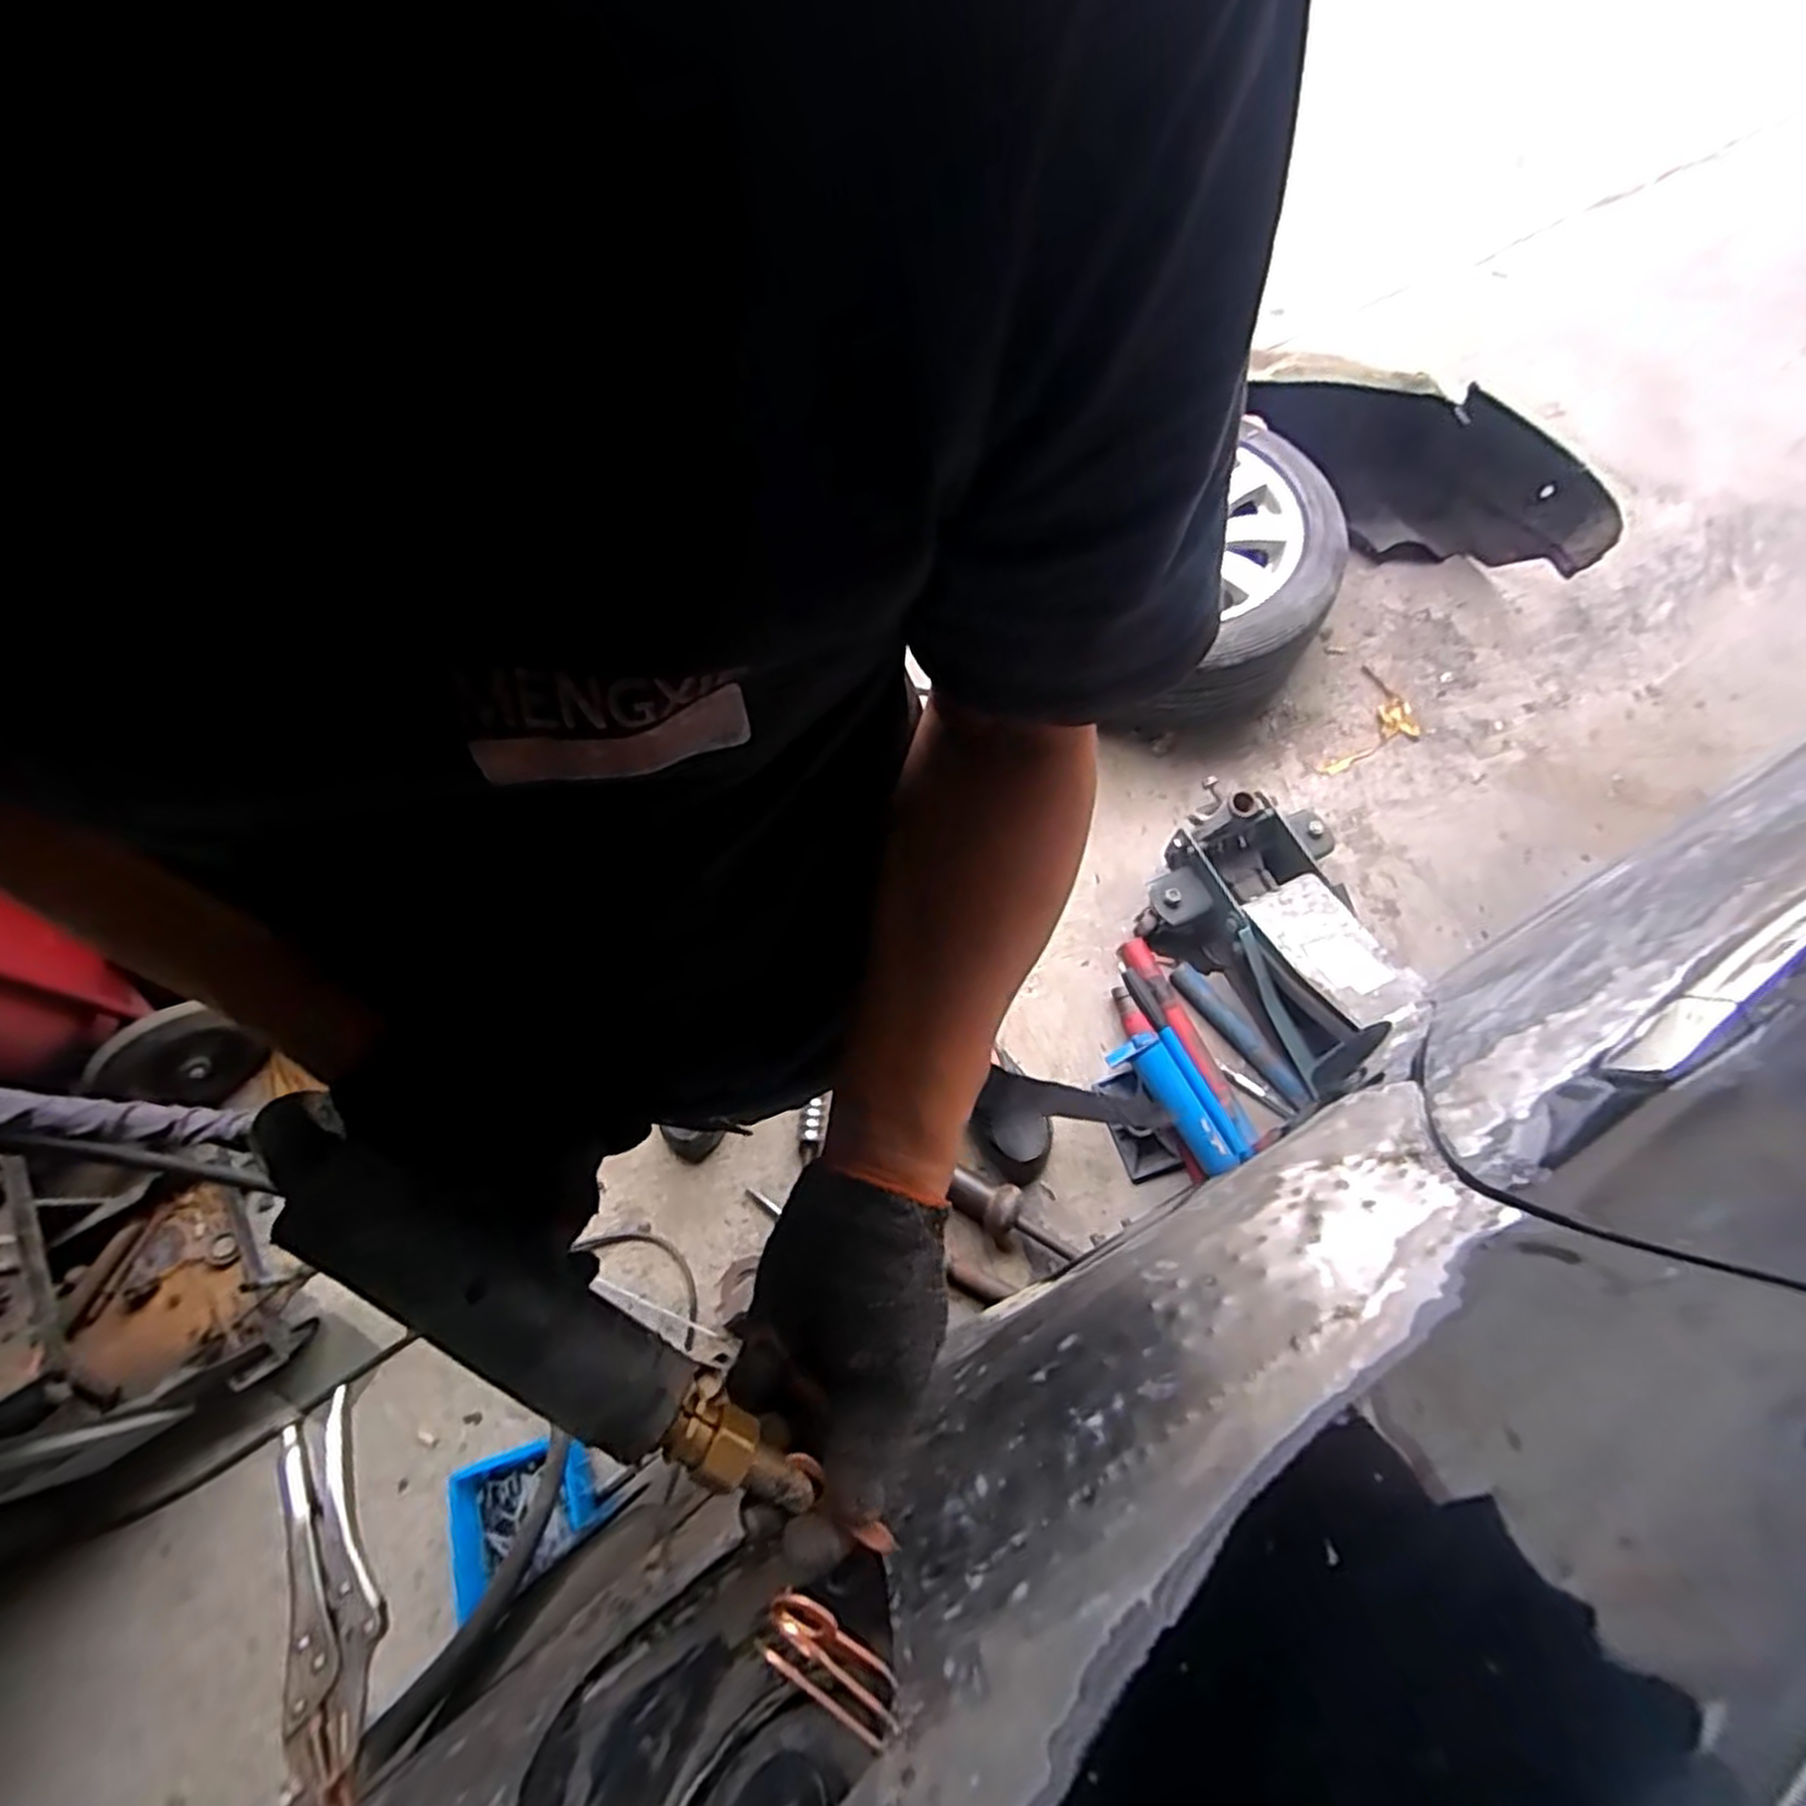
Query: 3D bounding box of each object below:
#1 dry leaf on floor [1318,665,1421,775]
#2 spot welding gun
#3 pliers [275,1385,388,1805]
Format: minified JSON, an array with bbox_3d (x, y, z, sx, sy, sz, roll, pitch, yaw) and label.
[{"bbox_3d":[0.934,-0.338,1.560,0.146,0.029,0.277,26,74,13],"label":"dry leaf on floor"},{"bbox_3d":[-0.115,0.182,0.297,0.314,0.034,0.050,43,76,-3],"label":"spot welding gun"},{"bbox_3d":[-0.362,0.433,0.501,0.056,0.016,0.219,-30,53,-9],"label":"pliers"}]

